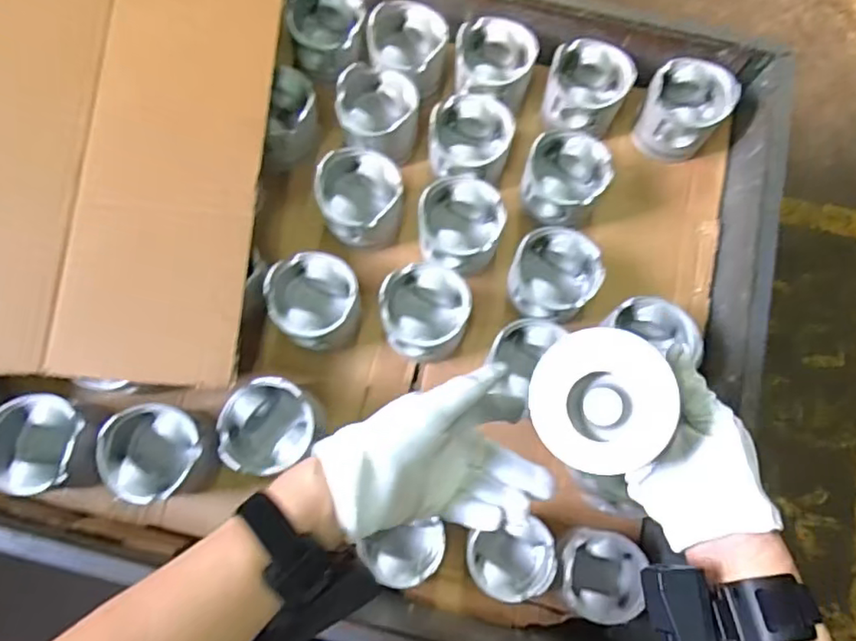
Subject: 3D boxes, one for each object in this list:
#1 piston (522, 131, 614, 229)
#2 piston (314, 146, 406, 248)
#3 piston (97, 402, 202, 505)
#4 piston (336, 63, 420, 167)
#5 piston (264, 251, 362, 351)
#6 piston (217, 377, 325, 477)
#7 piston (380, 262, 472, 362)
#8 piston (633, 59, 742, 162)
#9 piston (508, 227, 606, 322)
[{"bbox_3d":[0.158,-0.164,0.702,0.092,0.067,0.092,0,76,-1],"label":"piston"},{"bbox_3d":[-0.076,-0.142,0.690,0.091,0.075,0.096,0,76,-1],"label":"piston"},{"bbox_3d":[-0.275,0.136,0.615,0.093,0.063,0.095,-4,76,-3],"label":"piston"},{"bbox_3d":[-0.059,-0.245,0.721,0.092,0.071,0.094,-1,76,-2],"label":"piston"},{"bbox_3d":[-0.123,-0.020,0.661,0.090,0.078,0.094,0,76,-1],"label":"piston"},{"bbox_3d":[-0.160,0.110,0.625,0.099,0.074,0.091,0,76,-1],"label":"piston"},{"bbox_3d":[-0.003,-0.009,0.665,0.093,0.085,0.092,0,76,-1],"label":"piston"},{"bbox_3d":[0.304,-0.253,0.729,0.092,0.084,0.090,0,76,-1],"label":"piston"},{"bbox_3d":[0.138,-0.046,0.675,0.093,0.074,0.093,0,76,-1],"label":"piston"}]

